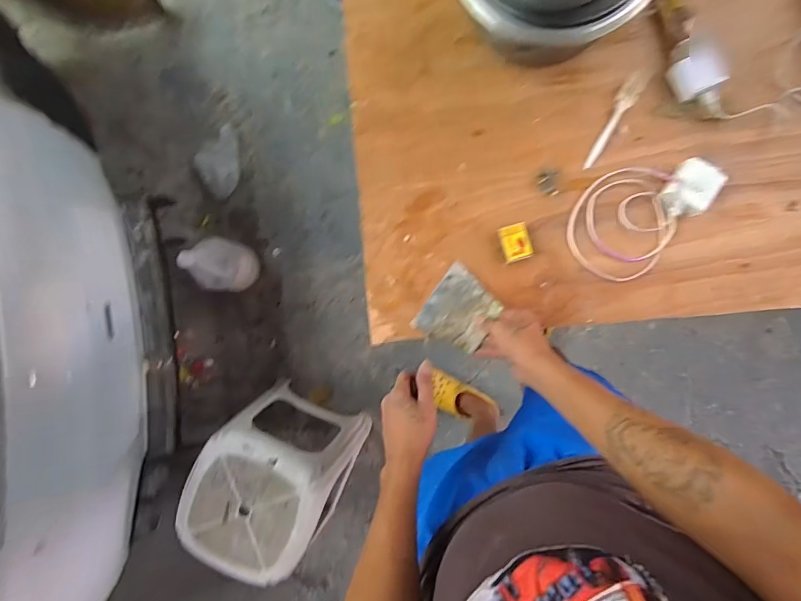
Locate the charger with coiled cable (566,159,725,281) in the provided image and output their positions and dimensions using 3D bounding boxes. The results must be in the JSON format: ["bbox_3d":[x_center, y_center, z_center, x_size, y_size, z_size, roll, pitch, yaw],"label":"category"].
[{"bbox_3d":[0.324,-0.127,0.576,0.139,0.035,0.195,37,91,4],"label":"charger with coiled cable"}]

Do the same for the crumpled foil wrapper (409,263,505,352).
[{"bbox_3d":[0.085,0.016,0.602,0.093,0.026,0.108,35,91,5],"label":"crumpled foil wrapper"}]

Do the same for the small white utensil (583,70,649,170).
[{"bbox_3d":[0.305,-0.258,0.598,0.027,0.008,0.156,30,91,5],"label":"small white utensil"}]

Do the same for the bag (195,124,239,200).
[{"bbox_3d":[-0.618,-0.471,1.417,0.125,0.072,0.248,-7,88,4],"label":"bag"}]

